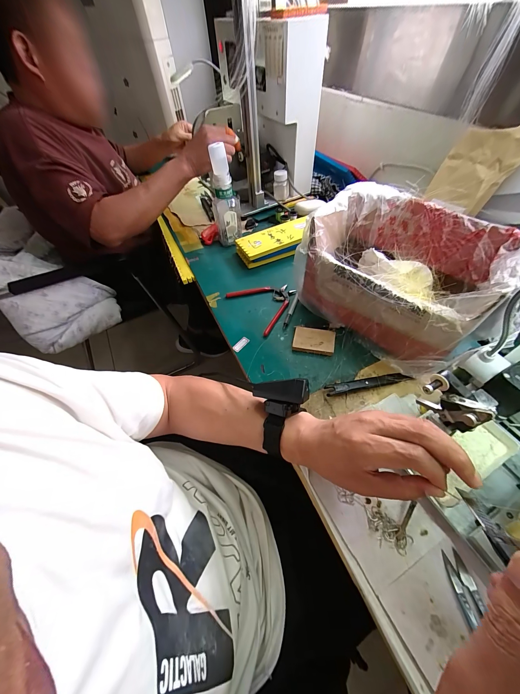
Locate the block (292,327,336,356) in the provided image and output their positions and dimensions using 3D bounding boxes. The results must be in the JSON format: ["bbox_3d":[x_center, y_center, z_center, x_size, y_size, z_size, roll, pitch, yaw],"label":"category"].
[{"bbox_3d":[0.098,-0.011,0.459,0.073,0.011,0.052,9,56,10],"label":"block"}]

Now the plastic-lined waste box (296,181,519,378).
[{"bbox_3d":[0.224,-0.118,0.431,0.203,0.166,0.284,-37,60,-21],"label":"plastic-lined waste box"}]

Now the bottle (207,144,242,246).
[{"bbox_3d":[-0.083,-0.352,0.596,0.065,0.189,0.074,-12,54,-5],"label":"bottle"}]

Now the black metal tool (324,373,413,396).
[{"bbox_3d":[0.173,0.058,0.405,0.136,0.012,0.017,-10,54,-3],"label":"black metal tool"}]

